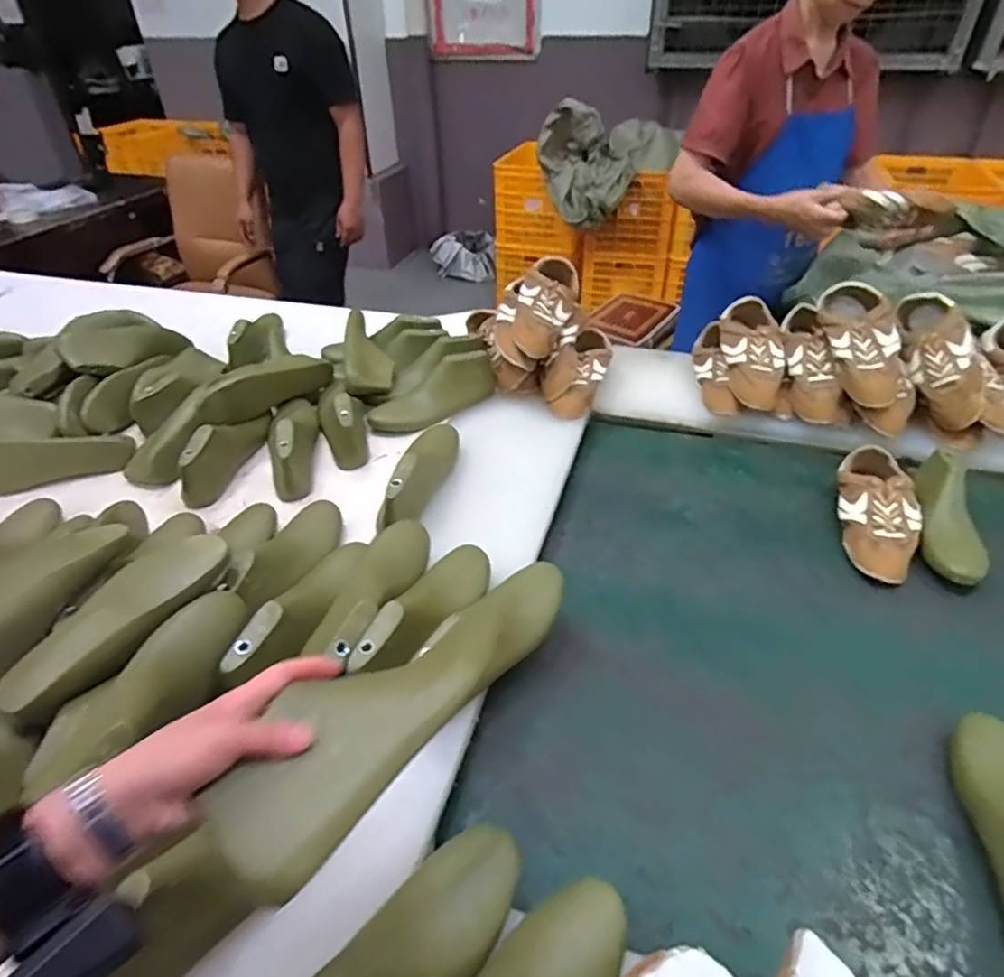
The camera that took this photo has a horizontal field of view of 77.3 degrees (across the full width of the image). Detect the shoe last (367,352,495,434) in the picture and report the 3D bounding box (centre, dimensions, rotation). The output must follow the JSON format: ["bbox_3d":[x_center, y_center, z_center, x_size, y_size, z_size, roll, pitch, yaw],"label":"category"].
[{"bbox_3d":[-0.119,-0.171,1.111,0.244,0.080,0.074,-29,45,-29],"label":"shoe last"}]

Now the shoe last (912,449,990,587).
[{"bbox_3d":[0.654,0.039,0.927,0.077,0.082,0.235,12,41,18],"label":"shoe last"}]

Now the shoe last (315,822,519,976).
[{"bbox_3d":[-0.074,0.353,0.456,0.078,0.081,0.242,25,46,30],"label":"shoe last"}]

